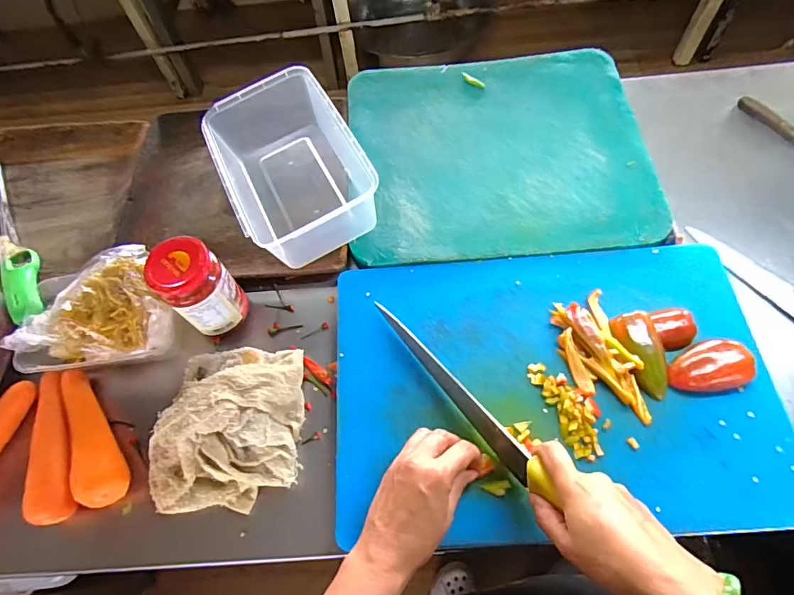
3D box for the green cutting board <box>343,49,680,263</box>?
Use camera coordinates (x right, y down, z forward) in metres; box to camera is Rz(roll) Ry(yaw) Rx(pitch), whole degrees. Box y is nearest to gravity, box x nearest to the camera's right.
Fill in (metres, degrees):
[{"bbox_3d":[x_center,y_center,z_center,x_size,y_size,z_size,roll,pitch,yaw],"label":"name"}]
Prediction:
[{"bbox_3d":[0.132,-0.204,0.632,0.378,0.018,0.337,-5,63,1],"label":"green cutting board"}]

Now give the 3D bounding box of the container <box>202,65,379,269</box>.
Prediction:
[{"bbox_3d":[-0.139,-0.165,0.596,0.159,0.096,0.255,-27,65,-10],"label":"container"}]

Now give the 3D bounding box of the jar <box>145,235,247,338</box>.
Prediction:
[{"bbox_3d":[-0.216,-0.008,0.512,0.064,0.116,0.065,-1,63,3],"label":"jar"}]

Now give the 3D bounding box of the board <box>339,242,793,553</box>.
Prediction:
[{"bbox_3d":[0.160,0.085,0.490,0.431,0.014,0.298,-4,63,2],"label":"board"}]

